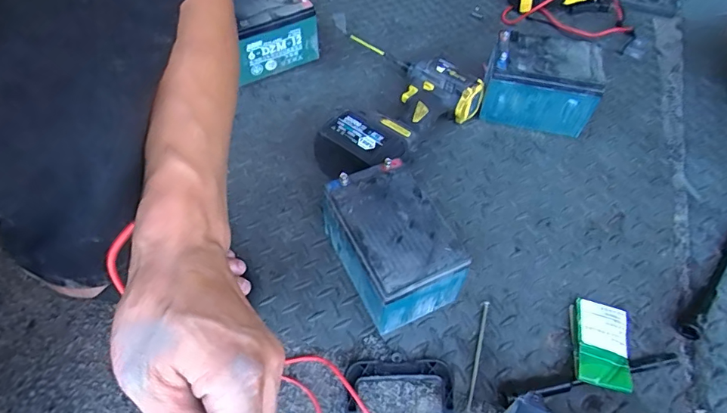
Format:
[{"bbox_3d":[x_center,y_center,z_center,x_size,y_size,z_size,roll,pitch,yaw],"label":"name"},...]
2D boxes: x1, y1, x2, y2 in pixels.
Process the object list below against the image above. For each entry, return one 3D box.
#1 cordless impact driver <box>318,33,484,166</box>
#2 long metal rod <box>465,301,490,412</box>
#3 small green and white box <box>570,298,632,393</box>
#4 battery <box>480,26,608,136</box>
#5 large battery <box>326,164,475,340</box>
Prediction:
[{"bbox_3d":[0.010,-0.161,0.677,0.246,0.076,0.241,37,62,24],"label":"cordless impact driver"},{"bbox_3d":[0.127,0.160,0.490,0.007,0.004,0.123,14,55,10],"label":"long metal rod"},{"bbox_3d":[0.255,0.147,0.480,0.054,0.015,0.095,14,55,10],"label":"small green and white box"},{"bbox_3d":[0.259,-0.181,0.657,0.150,0.104,0.090,12,53,8],"label":"battery"},{"bbox_3d":[0.030,0.044,0.512,0.102,0.103,0.158,-22,57,-16],"label":"large battery"}]

